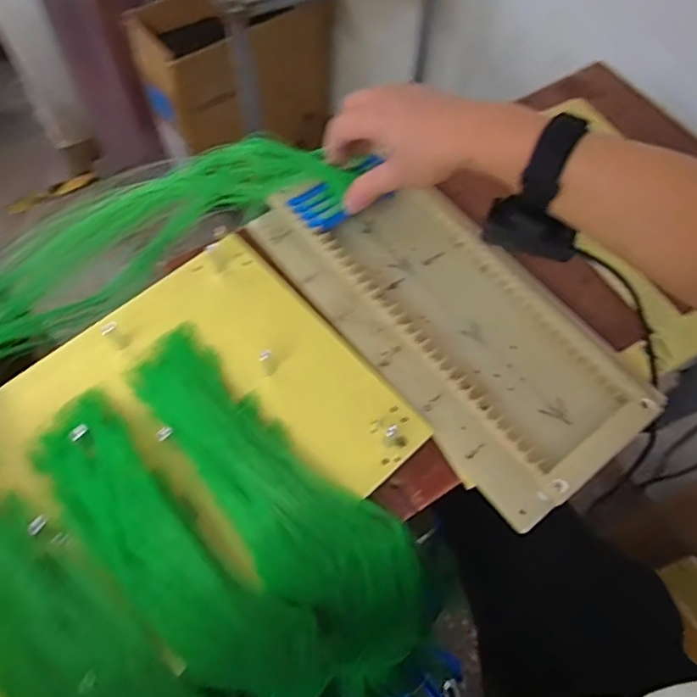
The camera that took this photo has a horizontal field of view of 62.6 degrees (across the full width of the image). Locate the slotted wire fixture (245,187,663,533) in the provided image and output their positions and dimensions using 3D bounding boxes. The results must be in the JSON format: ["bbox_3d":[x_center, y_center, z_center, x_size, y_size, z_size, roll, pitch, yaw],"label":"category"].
[{"bbox_3d":[0.079,-0.033,0.472,0.155,0.039,0.341,-35,69,-19],"label":"slotted wire fixture"}]

